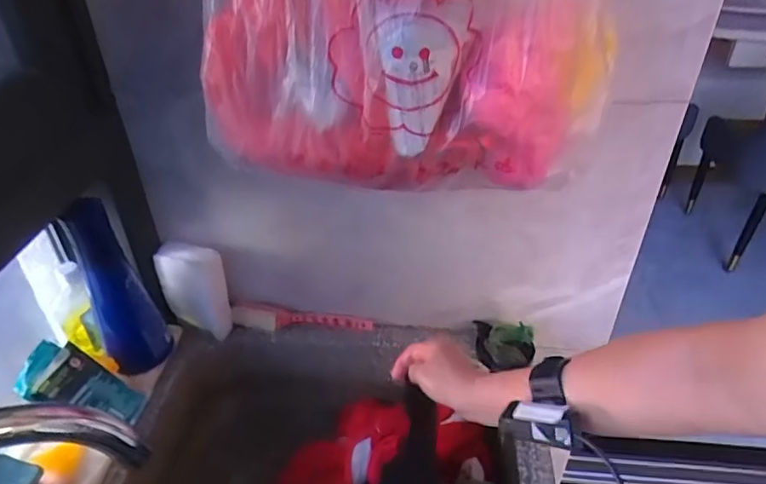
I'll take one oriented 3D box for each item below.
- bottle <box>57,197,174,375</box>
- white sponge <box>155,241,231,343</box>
[{"bbox_3d":[-0.344,0.057,0.703,0.078,0.241,0.070,-22,41,-27],"label":"bottle"},{"bbox_3d":[-0.276,0.067,0.803,0.103,0.133,0.040,12,38,17],"label":"white sponge"}]

